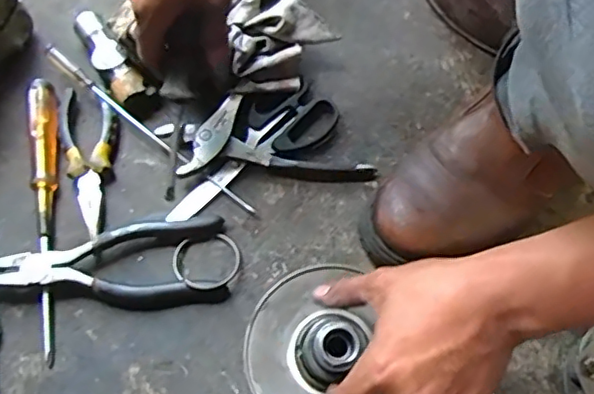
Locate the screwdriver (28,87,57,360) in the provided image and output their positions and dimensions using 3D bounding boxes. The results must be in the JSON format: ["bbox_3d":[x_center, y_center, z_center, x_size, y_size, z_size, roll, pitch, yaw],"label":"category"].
[{"bbox_3d":[-0.216,0.014,0.504,0.022,0.023,0.244,-8,73,-4],"label":"screwdriver"}]

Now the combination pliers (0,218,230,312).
[{"bbox_3d":[-0.158,0.062,0.487,0.191,0.023,0.069,-7,73,-4],"label":"combination pliers"}]

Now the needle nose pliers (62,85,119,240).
[{"bbox_3d":[-0.186,-0.030,0.524,0.048,0.016,0.135,-2,73,-2],"label":"needle nose pliers"}]

